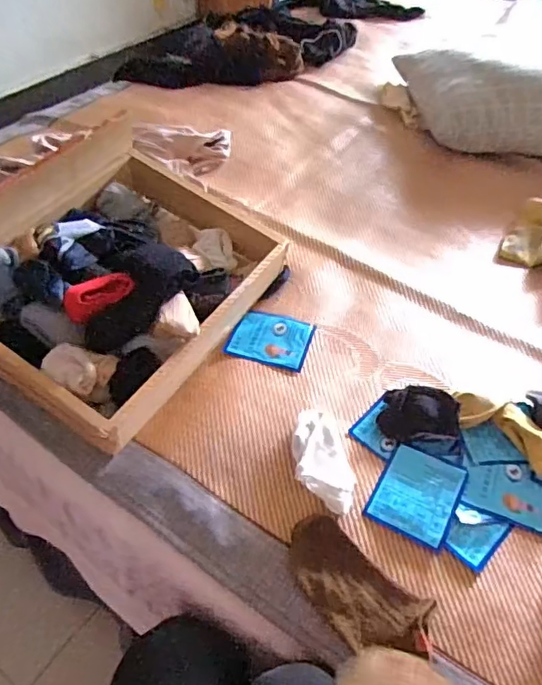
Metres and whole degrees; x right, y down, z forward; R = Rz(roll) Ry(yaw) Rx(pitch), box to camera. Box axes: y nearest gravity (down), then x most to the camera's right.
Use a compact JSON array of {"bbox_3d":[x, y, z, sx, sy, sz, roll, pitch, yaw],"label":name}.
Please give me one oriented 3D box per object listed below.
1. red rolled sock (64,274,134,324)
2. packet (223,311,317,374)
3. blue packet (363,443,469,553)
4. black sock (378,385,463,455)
[{"bbox_3d":[-0.205,-0.058,0.646,0.080,0.030,0.038,-33,58,-28],"label":"red rolled sock"},{"bbox_3d":[0.000,-0.006,0.752,0.108,0.006,0.087,14,52,10],"label":"packet"},{"bbox_3d":[0.166,0.169,0.612,0.086,0.009,0.108,25,54,18],"label":"blue packet"},{"bbox_3d":[0.181,0.091,0.655,0.093,0.034,0.068,9,51,6],"label":"black sock"}]

